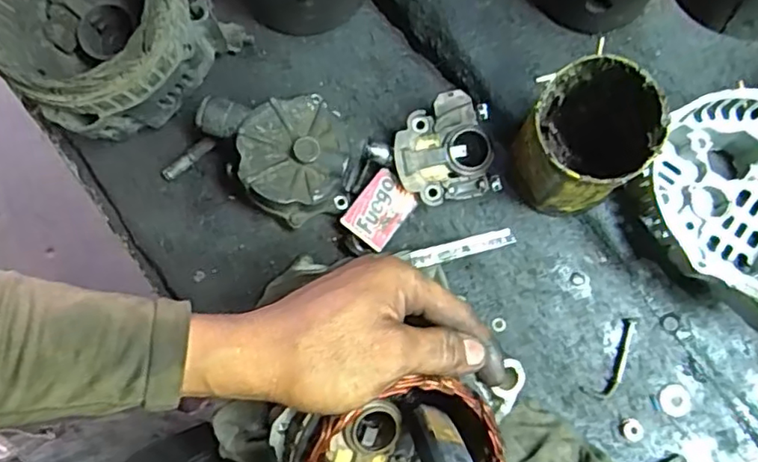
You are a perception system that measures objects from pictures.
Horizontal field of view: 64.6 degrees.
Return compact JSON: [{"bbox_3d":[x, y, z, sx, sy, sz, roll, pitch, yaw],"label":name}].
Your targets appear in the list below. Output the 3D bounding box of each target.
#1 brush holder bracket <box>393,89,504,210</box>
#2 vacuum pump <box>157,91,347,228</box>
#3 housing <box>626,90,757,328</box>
[{"bbox_3d":[0.047,-0.057,0.440,0.070,0.039,0.072,-12,78,-1],"label":"brush holder bracket"},{"bbox_3d":[-0.087,-0.060,0.439,0.140,0.061,0.090,16,79,5],"label":"vacuum pump"},{"bbox_3d":[0.232,-0.020,0.401,0.125,0.082,0.137,0,78,1],"label":"housing"}]

